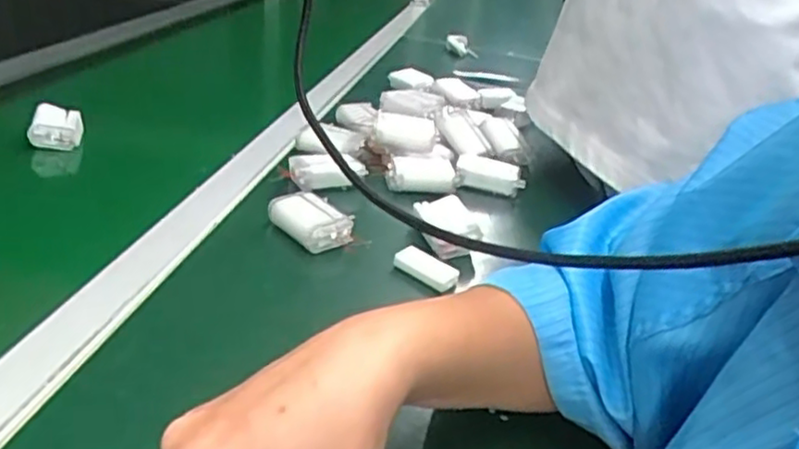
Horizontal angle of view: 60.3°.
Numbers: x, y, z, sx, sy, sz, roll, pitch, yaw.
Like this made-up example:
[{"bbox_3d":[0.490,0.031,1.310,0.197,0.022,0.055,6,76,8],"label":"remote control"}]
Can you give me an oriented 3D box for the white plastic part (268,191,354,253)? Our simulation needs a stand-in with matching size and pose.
[{"bbox_3d":[-0.069,-0.003,0.533,0.038,0.026,0.063,-15,35,-37],"label":"white plastic part"}]

